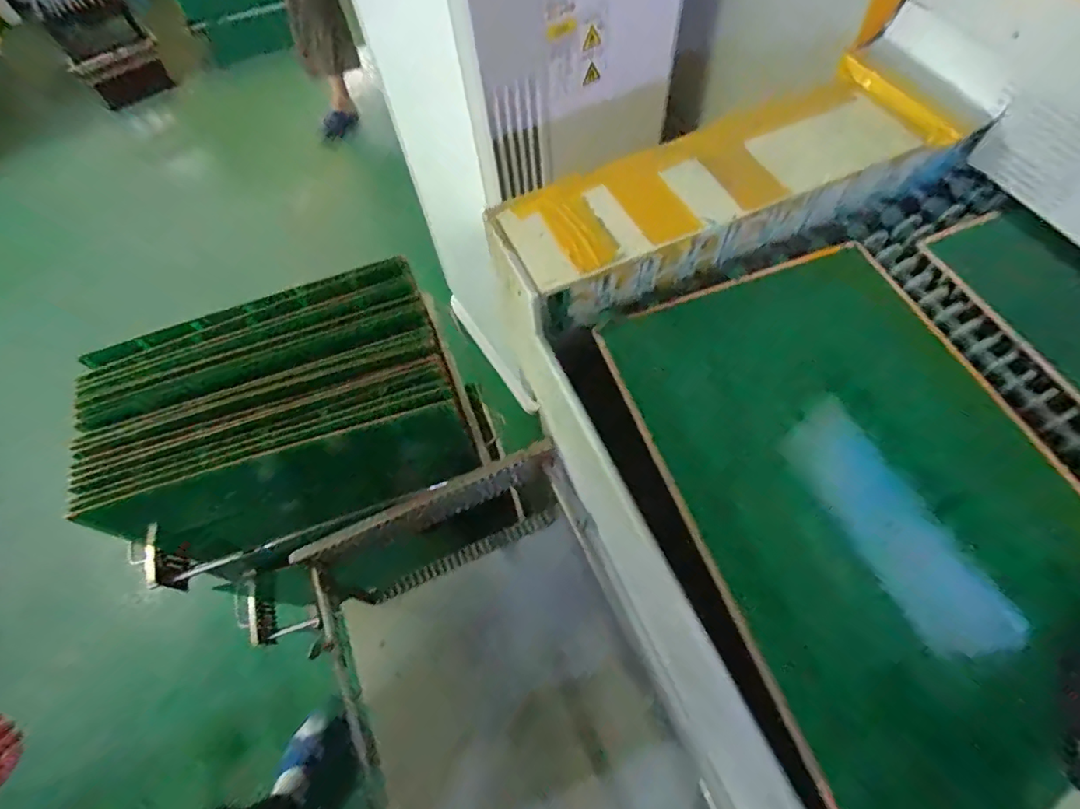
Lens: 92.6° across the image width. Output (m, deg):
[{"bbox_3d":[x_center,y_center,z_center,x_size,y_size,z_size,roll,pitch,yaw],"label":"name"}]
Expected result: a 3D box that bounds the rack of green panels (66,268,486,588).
[{"bbox_3d":[-0.438,0.053,0.980,0.571,0.413,0.335,-21,63,-7],"label":"rack of green panels"}]

